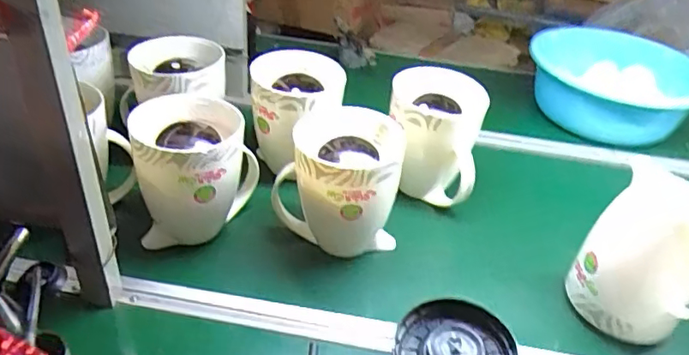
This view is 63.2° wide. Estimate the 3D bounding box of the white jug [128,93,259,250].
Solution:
[{"bbox_3d":[-0.183,0.005,0.693,0.145,0.185,0.113,2,36,-6],"label":"white jug"}]

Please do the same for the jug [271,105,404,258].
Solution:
[{"bbox_3d":[0.000,0.021,0.694,0.129,0.188,0.121,32,43,31],"label":"jug"}]

